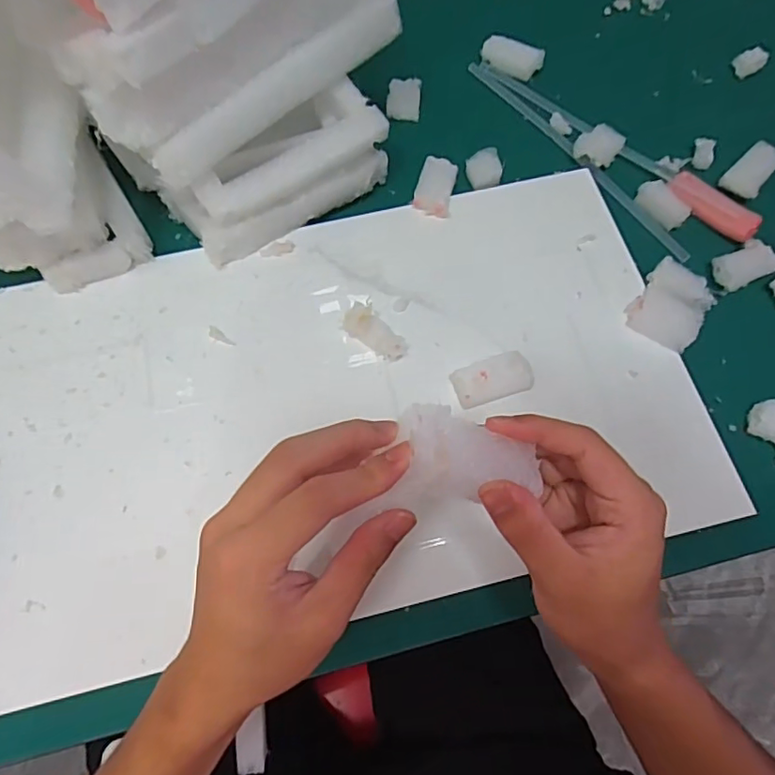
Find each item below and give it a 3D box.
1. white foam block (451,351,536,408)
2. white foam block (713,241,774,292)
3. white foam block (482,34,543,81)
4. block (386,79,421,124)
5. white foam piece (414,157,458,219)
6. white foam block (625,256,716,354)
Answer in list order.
[{"bbox_3d":[0.075,-0.007,0.399,0.054,0.017,0.032,-17,70,-6],"label":"white foam block"},{"bbox_3d":[0.273,-0.093,0.433,0.042,0.015,0.030,-20,70,-7],"label":"white foam block"},{"bbox_3d":[0.116,-0.308,0.526,0.057,0.016,0.023,25,71,10],"label":"white foam block"},{"bbox_3d":[0.015,-0.263,0.518,0.030,0.008,0.043,5,69,2],"label":"block"},{"bbox_3d":[0.040,-0.166,0.469,0.029,0.012,0.051,10,69,4],"label":"white foam piece"},{"bbox_3d":[0.208,-0.059,0.415,0.047,0.022,0.054,32,72,12],"label":"white foam block"}]

